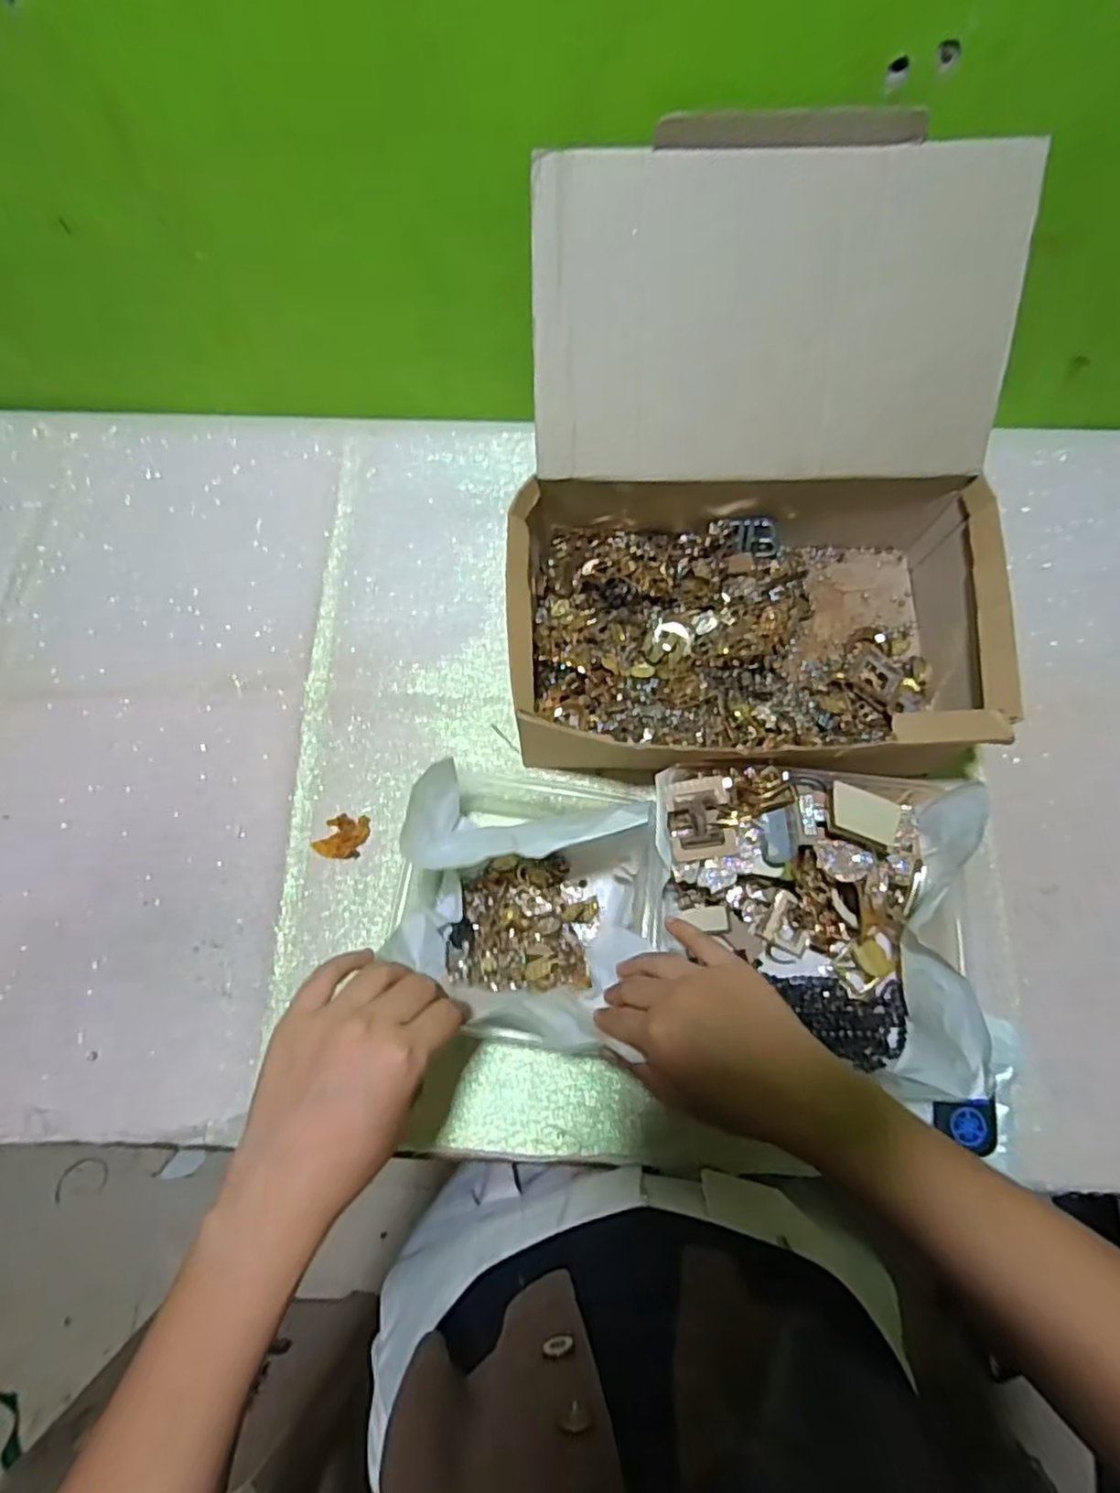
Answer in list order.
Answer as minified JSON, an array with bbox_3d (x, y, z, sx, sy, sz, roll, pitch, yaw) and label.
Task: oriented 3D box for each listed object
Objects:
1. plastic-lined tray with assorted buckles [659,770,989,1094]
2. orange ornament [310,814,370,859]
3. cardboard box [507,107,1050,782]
[{"bbox_3d":[0.166,0.115,0.459,0.203,0.082,0.190,3,73,2],"label":"plastic-lined tray with assorted buckles"},{"bbox_3d":[-0.166,0.068,0.525,0.040,0.004,0.033,3,71,0],"label":"orange ornament"},{"bbox_3d":[0.137,-0.171,0.481,0.326,0.221,0.345,1,71,-1],"label":"cardboard box"}]

